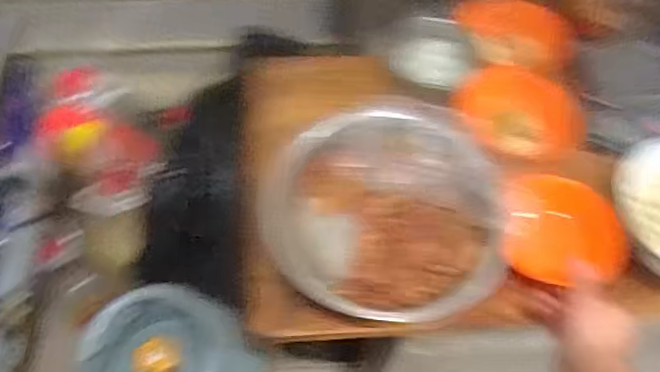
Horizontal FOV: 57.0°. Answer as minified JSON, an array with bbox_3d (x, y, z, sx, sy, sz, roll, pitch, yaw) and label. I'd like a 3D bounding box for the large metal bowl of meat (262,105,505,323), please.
[{"bbox_3d":[0.076,0.034,0.740,0.269,0.112,0.267,0,59,0],"label":"large metal bowl of meat"}]

